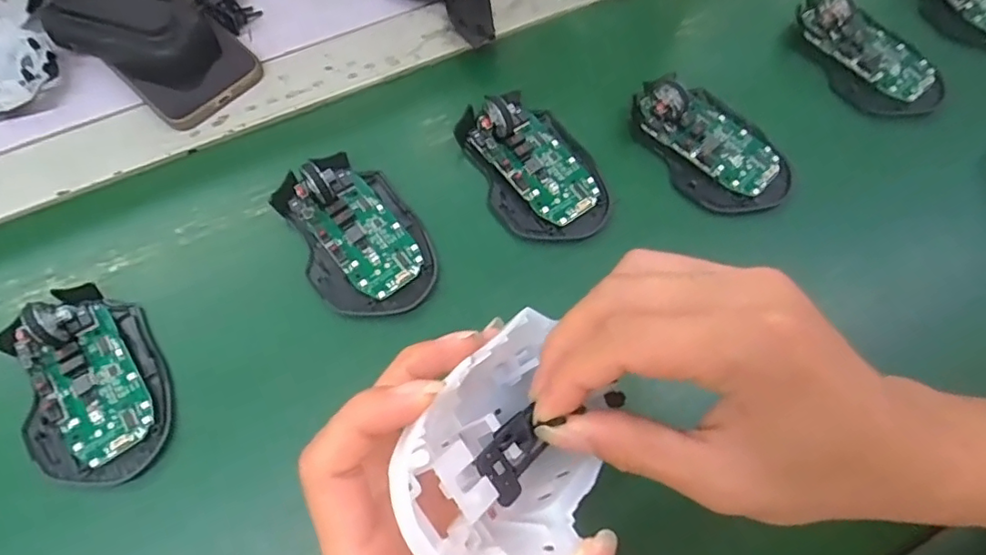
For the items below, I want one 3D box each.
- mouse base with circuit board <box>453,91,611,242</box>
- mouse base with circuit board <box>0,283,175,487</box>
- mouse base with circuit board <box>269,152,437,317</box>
[{"bbox_3d":[0.029,-0.075,0.365,0.071,0.031,0.109,-26,70,-11],"label":"mouse base with circuit board"},{"bbox_3d":[-0.222,0.054,0.310,0.072,0.029,0.113,-24,70,-10],"label":"mouse base with circuit board"},{"bbox_3d":[-0.083,-0.029,0.346,0.072,0.031,0.110,-27,70,-11],"label":"mouse base with circuit board"}]

